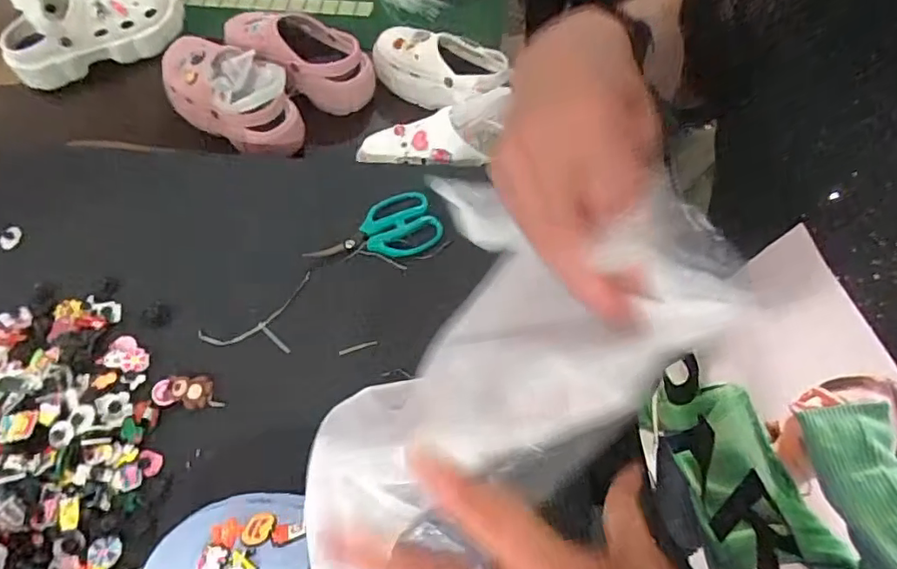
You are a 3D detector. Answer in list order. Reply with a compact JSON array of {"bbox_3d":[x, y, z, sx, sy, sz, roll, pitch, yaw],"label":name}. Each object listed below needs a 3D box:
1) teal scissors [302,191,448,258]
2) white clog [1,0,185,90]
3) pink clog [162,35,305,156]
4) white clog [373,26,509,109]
[{"bbox_3d":[-0.084,-0.062,0.650,0.147,0.011,0.076,-14,77,-7],"label":"teal scissors"},{"bbox_3d":[-0.570,-0.424,0.920,0.256,0.095,0.142,-16,61,-7],"label":"white clog"},{"bbox_3d":[-0.318,-0.274,0.830,0.242,0.094,0.116,27,65,16],"label":"pink clog"},{"bbox_3d":[-0.013,-0.324,0.859,0.216,0.086,0.086,24,64,14],"label":"white clog"}]

